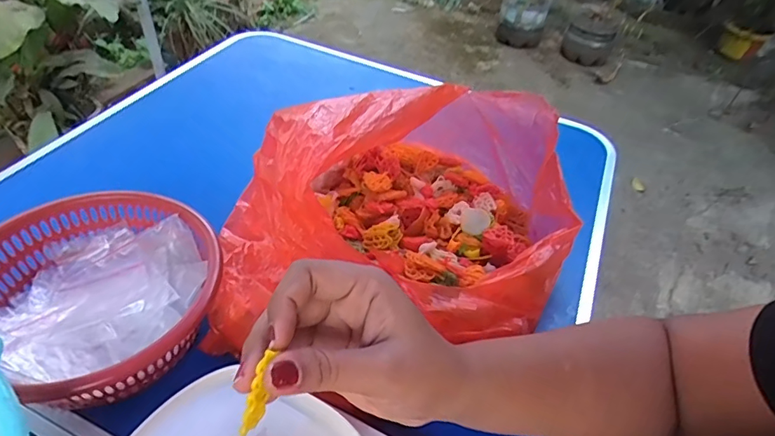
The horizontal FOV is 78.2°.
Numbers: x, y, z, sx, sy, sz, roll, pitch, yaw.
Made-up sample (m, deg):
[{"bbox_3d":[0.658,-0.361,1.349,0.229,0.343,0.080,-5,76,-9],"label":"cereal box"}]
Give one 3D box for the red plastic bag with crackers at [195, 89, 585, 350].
[{"bbox_3d":[0.018,-0.026,0.415,0.296,0.131,0.249,6,43,1],"label":"red plastic bag with crackers"}]

